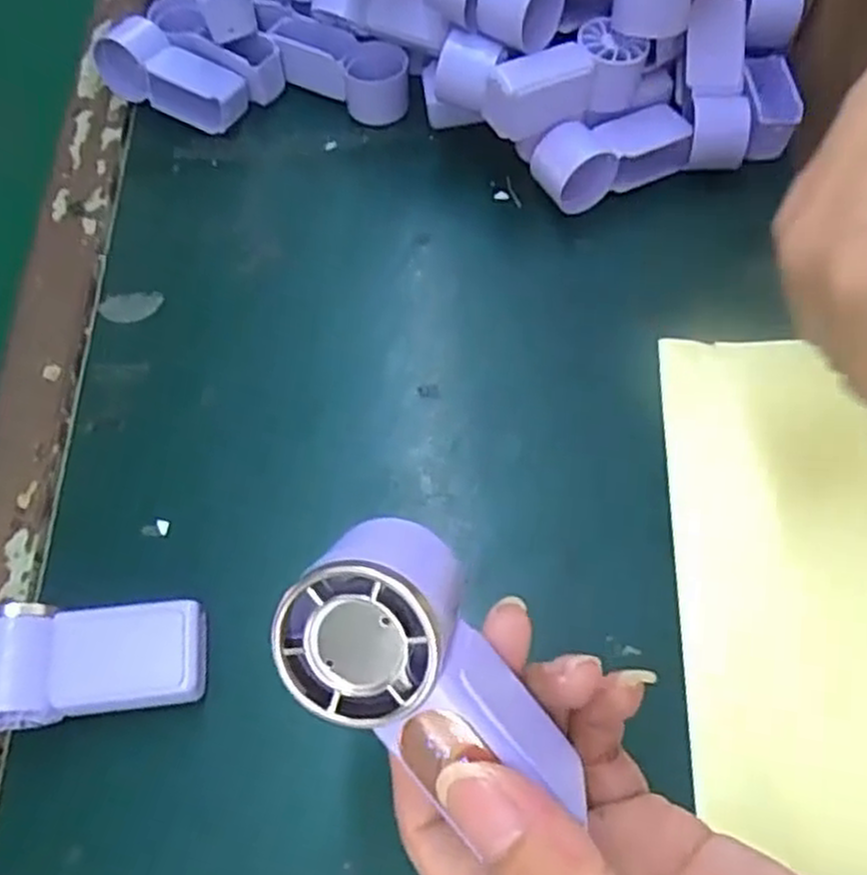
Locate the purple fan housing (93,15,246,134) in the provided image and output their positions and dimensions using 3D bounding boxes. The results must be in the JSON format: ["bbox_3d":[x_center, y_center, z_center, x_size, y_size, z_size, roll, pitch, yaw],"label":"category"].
[{"bbox_3d":[-0.159,-0.220,0.482,0.092,0.038,0.036,28,67,15],"label":"purple fan housing"}]

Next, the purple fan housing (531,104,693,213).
[{"bbox_3d":[0.101,-0.158,0.442,0.088,0.040,0.034,-24,64,-11],"label":"purple fan housing"}]

